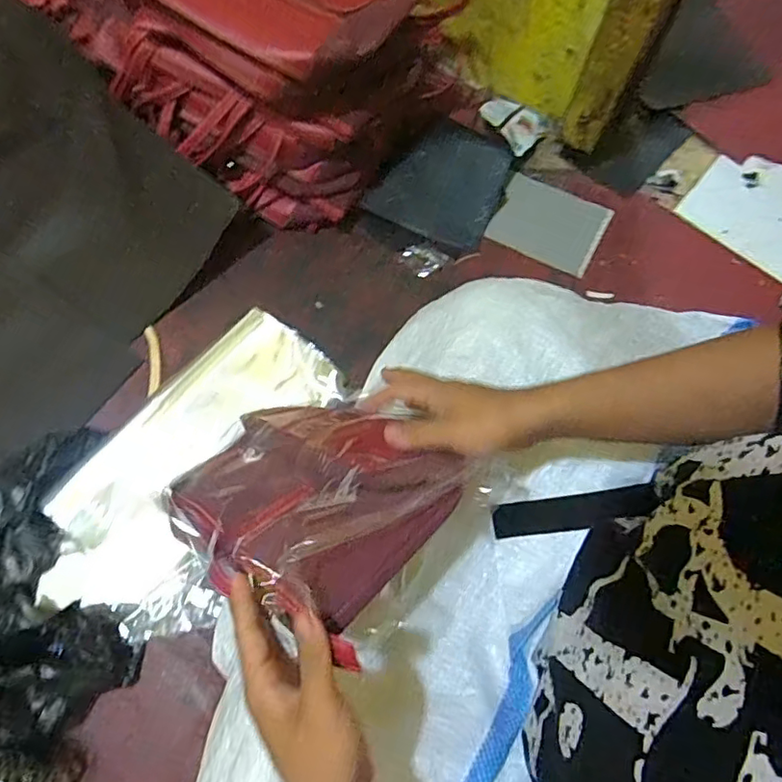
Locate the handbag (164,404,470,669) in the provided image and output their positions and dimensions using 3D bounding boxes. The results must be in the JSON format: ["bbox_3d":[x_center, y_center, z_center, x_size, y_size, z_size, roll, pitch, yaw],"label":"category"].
[{"bbox_3d":[-0.083,0.079,0.504,0.192,0.324,0.053,-37,116,-28],"label":"handbag"}]

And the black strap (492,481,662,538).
[{"bbox_3d":[0.168,0.110,0.528,0.145,0.005,0.031,-14,75,16],"label":"black strap"}]

